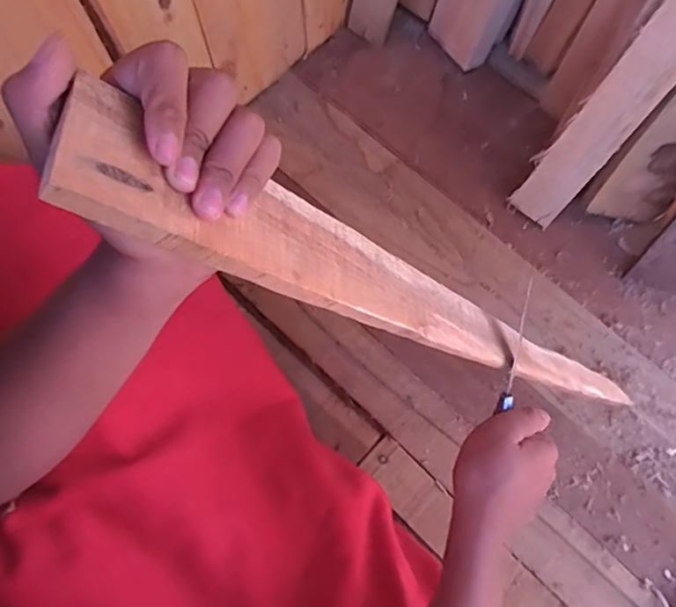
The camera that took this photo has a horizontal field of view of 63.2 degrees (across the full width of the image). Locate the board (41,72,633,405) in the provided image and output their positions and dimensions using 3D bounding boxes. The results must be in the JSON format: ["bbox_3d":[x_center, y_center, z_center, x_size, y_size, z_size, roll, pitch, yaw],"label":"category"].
[{"bbox_3d":[0.077,0.008,0.387,0.518,0.011,0.062,22,66,-40],"label":"board"}]

